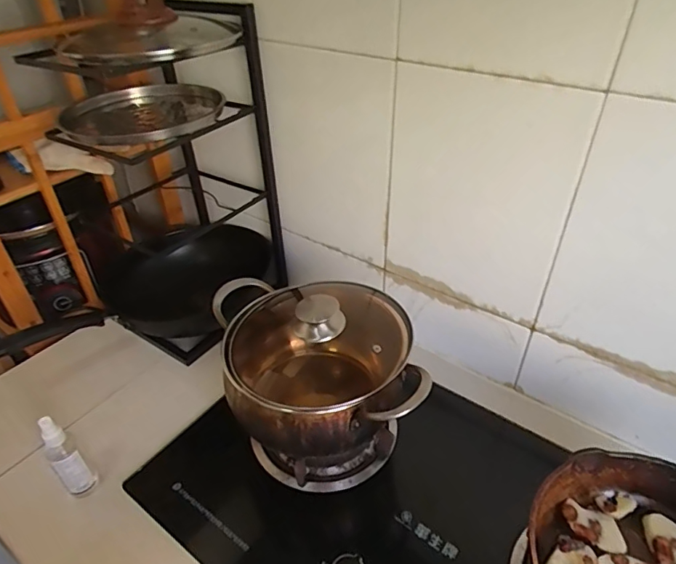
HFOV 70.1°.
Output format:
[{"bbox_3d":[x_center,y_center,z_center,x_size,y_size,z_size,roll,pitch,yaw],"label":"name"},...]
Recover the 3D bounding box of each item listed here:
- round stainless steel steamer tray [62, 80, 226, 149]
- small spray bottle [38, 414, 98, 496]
[{"bbox_3d":[-0.290,-0.247,0.727,0.231,0.037,0.220,-15,40,-15],"label":"round stainless steel steamer tray"},{"bbox_3d":[-0.339,0.223,0.604,0.026,0.135,0.033,31,48,34],"label":"small spray bottle"}]

